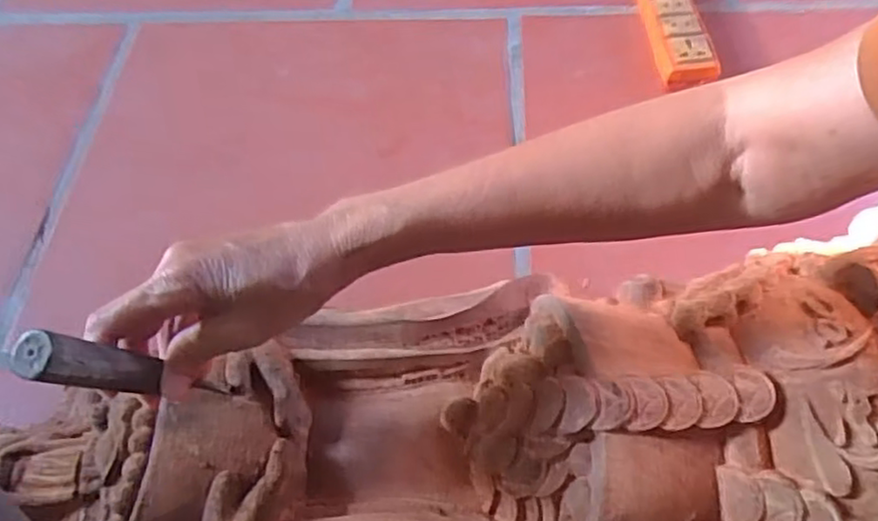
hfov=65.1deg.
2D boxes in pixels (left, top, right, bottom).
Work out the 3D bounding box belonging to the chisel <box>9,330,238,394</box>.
[{"bbox_3d":[-0.150,0.061,0.362,0.016,0.177,0.020,19,79,16],"label":"chisel"}]

